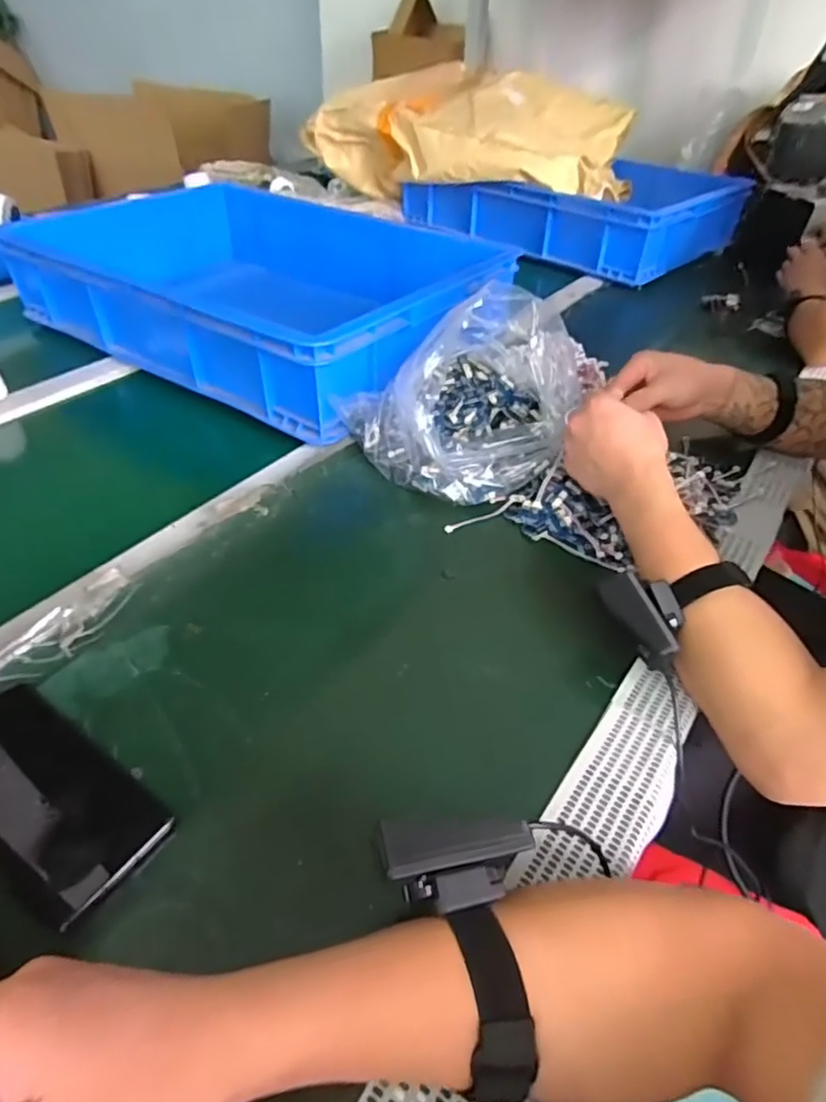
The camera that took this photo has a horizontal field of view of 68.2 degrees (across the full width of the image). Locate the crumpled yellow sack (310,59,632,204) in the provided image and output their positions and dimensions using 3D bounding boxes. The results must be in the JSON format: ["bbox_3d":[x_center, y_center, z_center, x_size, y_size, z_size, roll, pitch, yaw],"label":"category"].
[{"bbox_3d":[0.146,-0.851,1.262,0.613,0.176,0.383,24,46,21],"label":"crumpled yellow sack"}]

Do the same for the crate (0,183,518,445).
[{"bbox_3d":[-0.199,-0.368,0.846,0.627,0.114,0.428,29,47,25],"label":"crate"}]

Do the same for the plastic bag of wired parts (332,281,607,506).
[{"bbox_3d":[0.064,-0.159,0.629,0.204,0.134,0.186,-30,52,-32],"label":"plastic bag of wired parts"}]

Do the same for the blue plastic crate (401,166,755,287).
[{"bbox_3d":[0.335,-0.724,1.267,0.620,0.124,0.441,31,48,27],"label":"blue plastic crate"}]

